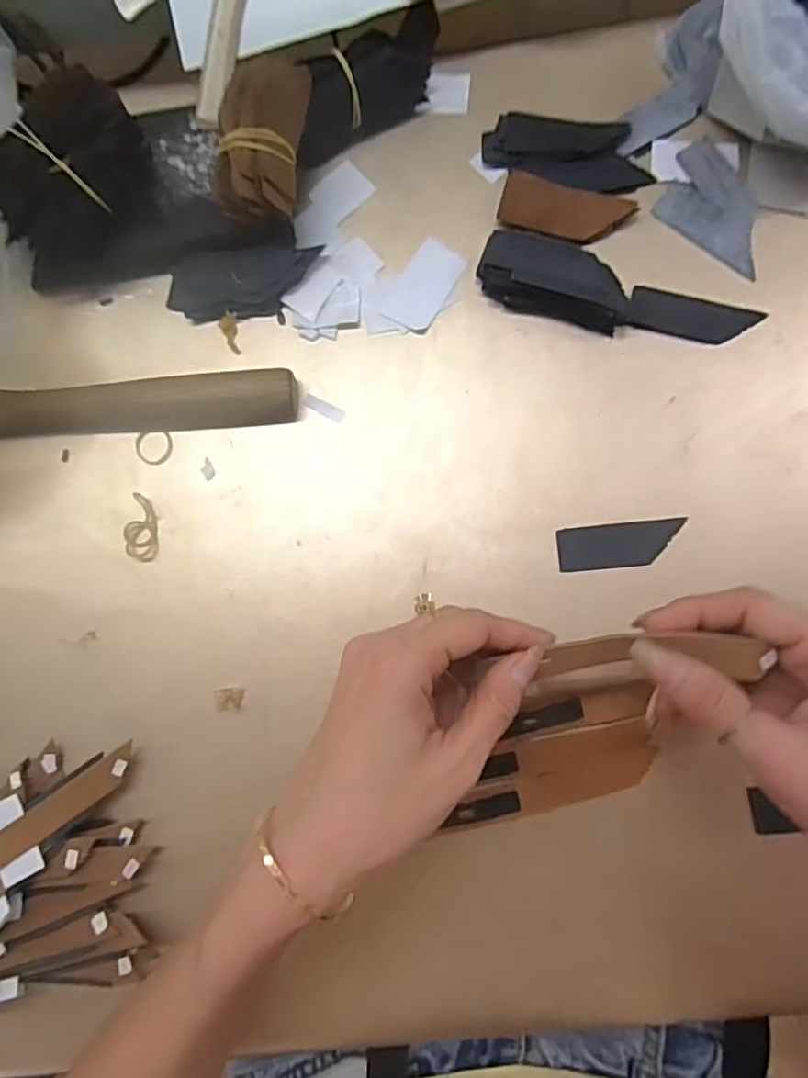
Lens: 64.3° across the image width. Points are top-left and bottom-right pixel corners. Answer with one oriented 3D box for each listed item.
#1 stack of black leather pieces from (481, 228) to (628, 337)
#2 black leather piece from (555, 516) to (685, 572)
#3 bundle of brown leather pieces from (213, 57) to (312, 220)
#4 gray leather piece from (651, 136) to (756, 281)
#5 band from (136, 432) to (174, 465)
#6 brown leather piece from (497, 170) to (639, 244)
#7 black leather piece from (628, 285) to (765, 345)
[{"bbox_3d":[0.079,-0.136,0.339,0.078,0.021,0.039,17,84,5],"label":"stack of black leather pieces"},{"bbox_3d":[0.112,0.003,0.331,0.063,0.004,0.023,-5,83,2],"label":"black leather piece"},{"bbox_3d":[-0.072,-0.203,0.319,0.036,0.028,0.075,7,83,4],"label":"bundle of brown leather pieces"},{"bbox_3d":[0.173,-0.181,0.349,0.068,0.004,0.051,39,86,6],"label":"gray leather piece"},{"bbox_3d":[-0.136,-0.049,0.348,0.020,0.004,0.018,2,83,3],"label":"band"},{"bbox_3d":[0.087,-0.176,0.348,0.069,0.008,0.031,15,84,4],"label":"brown leather piece"},{"bbox_3d":[0.155,-0.118,0.343,0.067,0.004,0.023,15,84,4],"label":"black leather piece"}]

